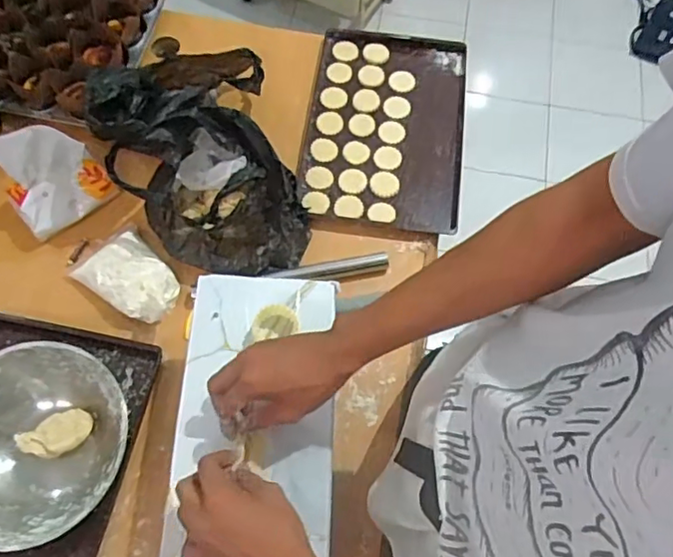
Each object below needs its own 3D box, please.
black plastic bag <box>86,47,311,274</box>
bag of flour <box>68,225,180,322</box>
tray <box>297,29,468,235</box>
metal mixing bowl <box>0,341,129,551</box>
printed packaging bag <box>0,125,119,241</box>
[{"bbox_3d":[-0.186,-0.184,0.808,0.238,0.161,0.353,-17,67,-9],"label":"black plastic bag"},{"bbox_3d":[-0.280,-0.009,0.798,0.145,0.038,0.101,32,69,12],"label":"bag of flour"},{"bbox_3d":[0.080,-0.244,0.929,0.247,0.029,0.364,6,66,1],"label":"tray"},{"bbox_3d":[-0.349,0.193,0.681,0.204,0.085,0.205,1,66,-1],"label":"metal mixing bowl"},{"bbox_3d":[-0.390,-0.142,0.803,0.130,0.119,0.083,-32,70,-15],"label":"printed packaging bag"}]

